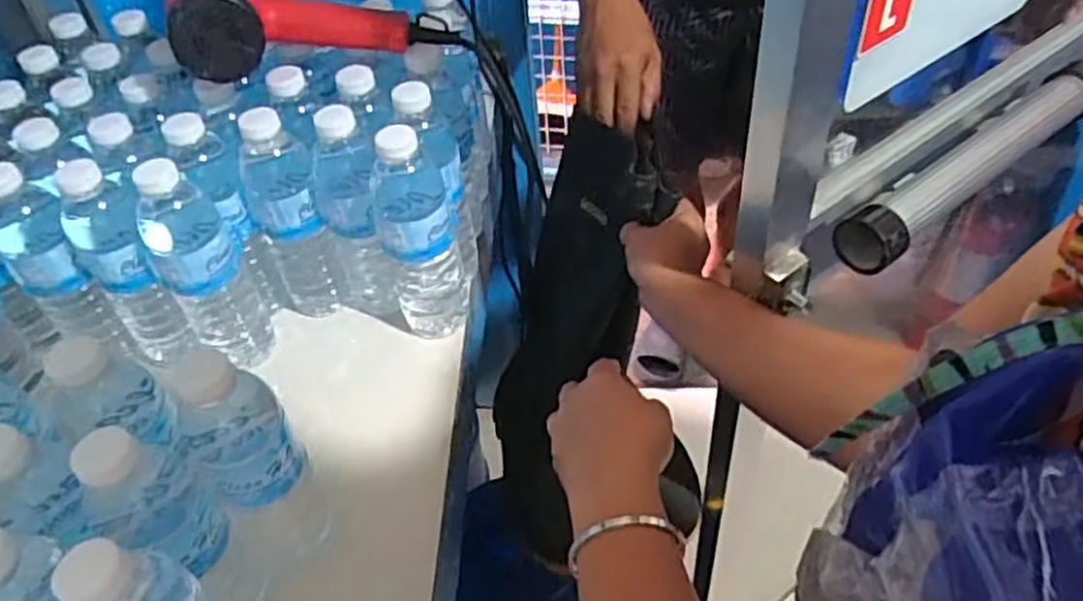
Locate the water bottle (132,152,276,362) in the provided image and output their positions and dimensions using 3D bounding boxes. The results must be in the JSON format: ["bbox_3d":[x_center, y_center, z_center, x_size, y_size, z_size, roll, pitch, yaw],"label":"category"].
[{"bbox_3d":[-0.278,-0.026,0.644,0.077,0.198,0.061,-25,49,-18],"label":"water bottle"}]

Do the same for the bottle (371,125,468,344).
[{"bbox_3d":[-0.098,-0.060,0.650,0.073,0.196,0.071,-13,46,-7],"label":"bottle"}]

